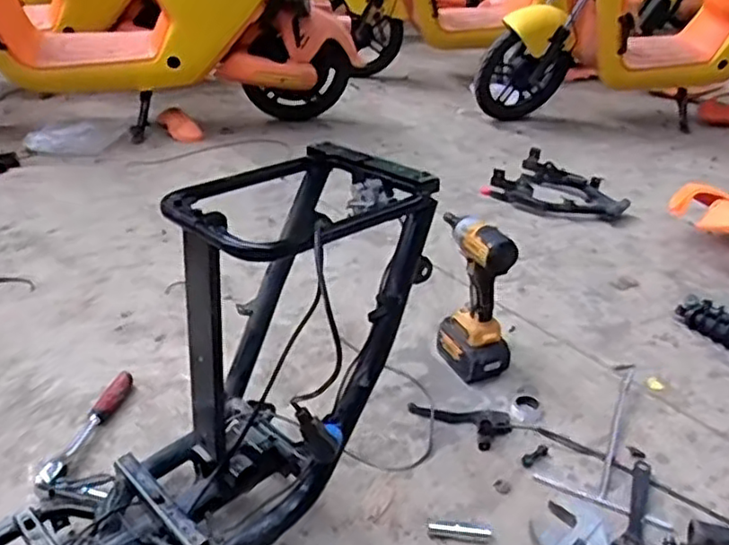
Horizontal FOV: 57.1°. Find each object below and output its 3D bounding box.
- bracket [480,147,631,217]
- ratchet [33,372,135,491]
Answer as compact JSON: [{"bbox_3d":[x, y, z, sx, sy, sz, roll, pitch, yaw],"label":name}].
[{"bbox_3d":[0.521,-0.225,1.806,0.362,0.100,0.206,20,33,26],"label":"bracket"},{"bbox_3d":[-0.400,0.228,0.973,0.038,0.033,0.240,7,30,5],"label":"ratchet"}]

